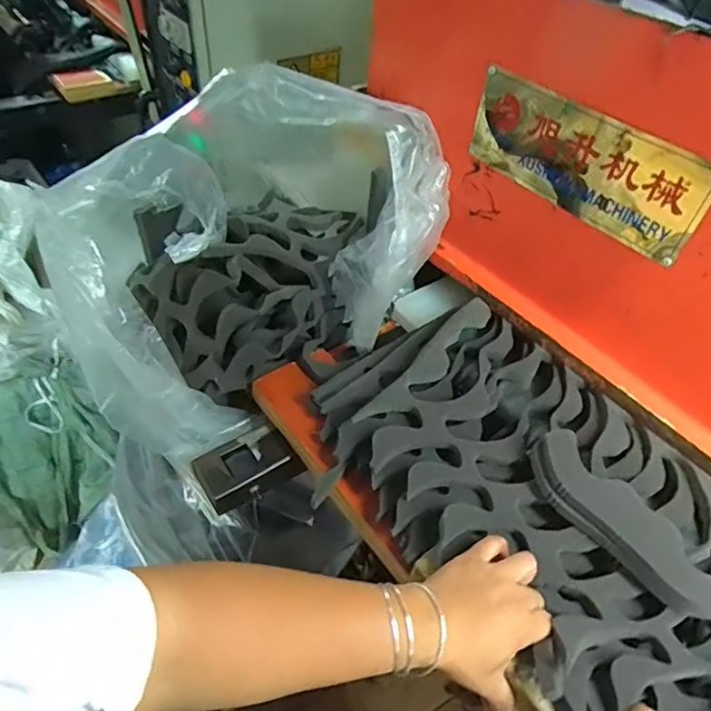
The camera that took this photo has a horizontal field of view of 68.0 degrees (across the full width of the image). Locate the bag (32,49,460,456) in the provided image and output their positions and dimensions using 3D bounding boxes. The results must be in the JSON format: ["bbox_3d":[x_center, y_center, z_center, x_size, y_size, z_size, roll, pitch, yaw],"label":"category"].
[{"bbox_3d":[-0.128,-0.163,0.723,0.500,0.321,0.357,-27,55,-22],"label":"bag"}]

